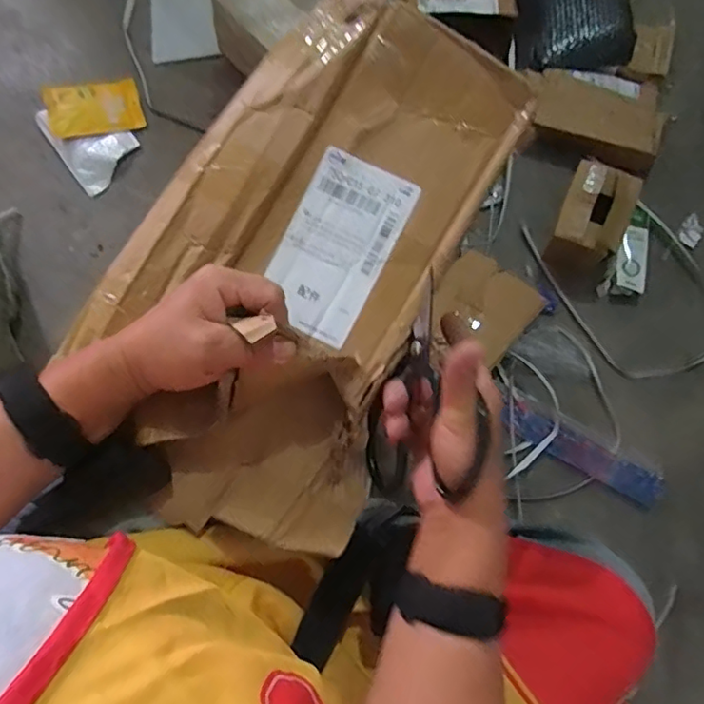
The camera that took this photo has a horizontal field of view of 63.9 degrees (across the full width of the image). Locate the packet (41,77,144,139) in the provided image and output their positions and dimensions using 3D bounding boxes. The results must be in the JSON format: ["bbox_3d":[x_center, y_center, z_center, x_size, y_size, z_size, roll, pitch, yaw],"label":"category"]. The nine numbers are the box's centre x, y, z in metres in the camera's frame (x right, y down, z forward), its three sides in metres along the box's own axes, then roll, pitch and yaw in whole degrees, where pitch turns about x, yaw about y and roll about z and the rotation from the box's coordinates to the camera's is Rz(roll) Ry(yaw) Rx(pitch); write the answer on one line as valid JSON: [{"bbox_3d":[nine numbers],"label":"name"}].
[{"bbox_3d":[-0.452,-0.428,0.988,0.157,0.014,0.097,-13,76,-2],"label":"packet"}]

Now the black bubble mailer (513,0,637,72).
[{"bbox_3d":[0.390,-0.637,1.003,0.200,0.037,0.327,1,76,2],"label":"black bubble mailer"}]

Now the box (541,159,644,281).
[{"bbox_3d":[0.363,-0.200,0.869,0.099,0.088,0.144,21,77,6],"label":"box"}]

